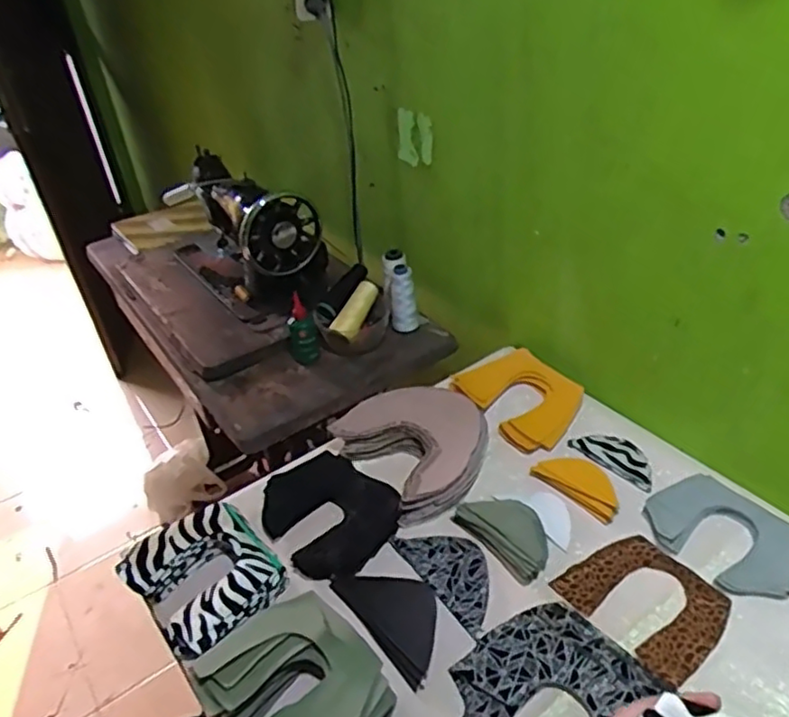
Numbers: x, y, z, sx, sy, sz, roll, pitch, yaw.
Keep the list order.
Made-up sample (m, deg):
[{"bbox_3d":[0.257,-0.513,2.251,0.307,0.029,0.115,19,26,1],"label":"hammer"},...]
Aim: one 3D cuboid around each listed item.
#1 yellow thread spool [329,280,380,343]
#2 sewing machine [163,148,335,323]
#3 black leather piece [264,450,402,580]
[{"bbox_3d":[-0.061,-0.079,1.072,0.035,0.034,0.115,15,58,26],"label":"yellow thread spool"},{"bbox_3d":[-0.283,-0.228,1.226,0.163,0.229,0.424,-28,41,-27],"label":"sewing machine"},{"bbox_3d":[-0.077,0.181,0.798,0.138,0.026,0.167,-28,41,-27],"label":"black leather piece"}]

